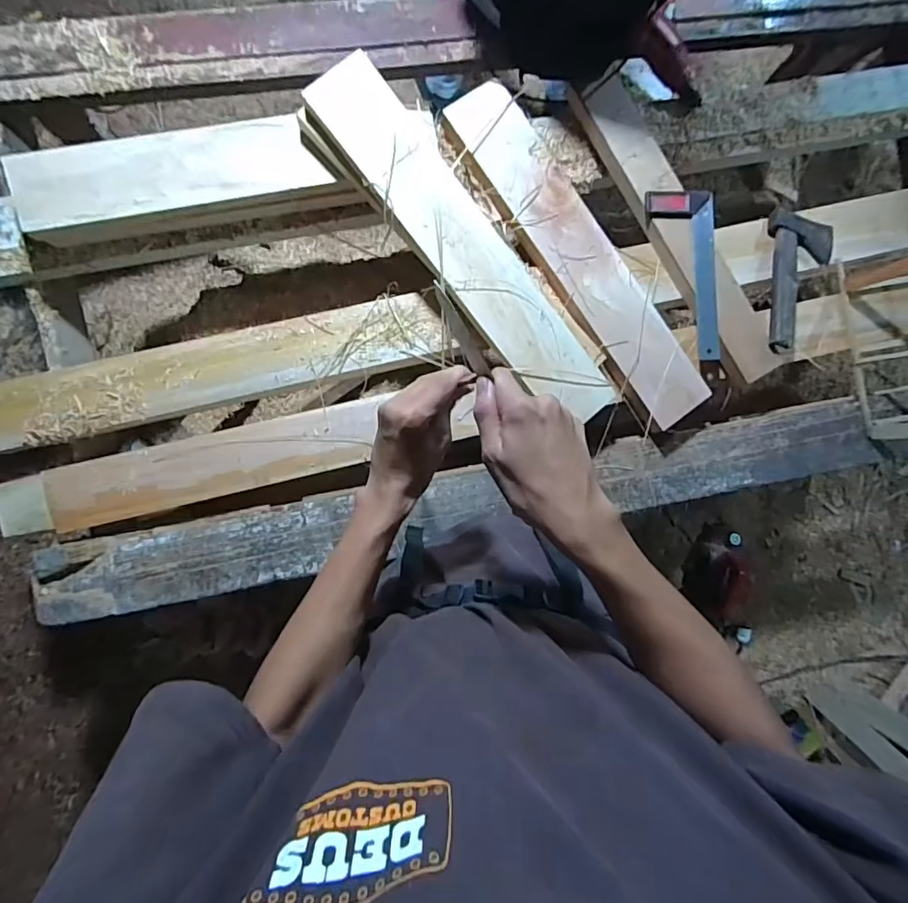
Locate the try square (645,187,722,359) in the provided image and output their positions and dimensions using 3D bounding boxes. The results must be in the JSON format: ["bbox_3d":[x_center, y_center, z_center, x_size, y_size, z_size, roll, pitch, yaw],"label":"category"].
[{"bbox_3d":[0.426,-0.320,0.947,0.121,0.025,0.310,-6,89,-5],"label":"try square"}]

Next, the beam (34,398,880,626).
[{"bbox_3d":[0.057,0.098,0.941,1.538,0.073,0.141,-10,89,-5],"label":"beam"}]

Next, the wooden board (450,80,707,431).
[{"bbox_3d":[0.226,-0.348,0.924,0.140,0.031,0.680,-36,91,-5],"label":"wooden board"}]

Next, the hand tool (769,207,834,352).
[{"bbox_3d":[0.644,-0.315,0.965,0.135,0.055,0.277,14,87,-4],"label":"hand tool"}]

